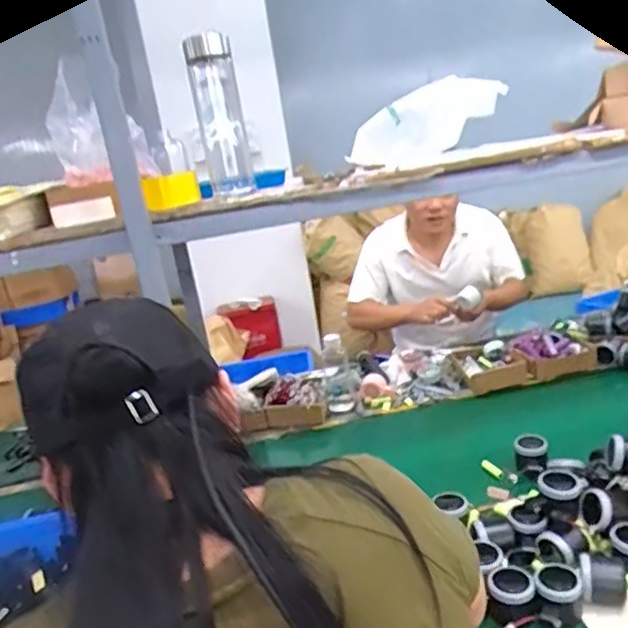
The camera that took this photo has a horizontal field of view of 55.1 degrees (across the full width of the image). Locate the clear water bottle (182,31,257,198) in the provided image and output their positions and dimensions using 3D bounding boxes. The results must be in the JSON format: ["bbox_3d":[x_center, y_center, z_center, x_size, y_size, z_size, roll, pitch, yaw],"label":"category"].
[{"bbox_3d":[-0.130,-0.273,0.839,0.070,0.208,0.071,-11,18,-3],"label":"clear water bottle"}]

